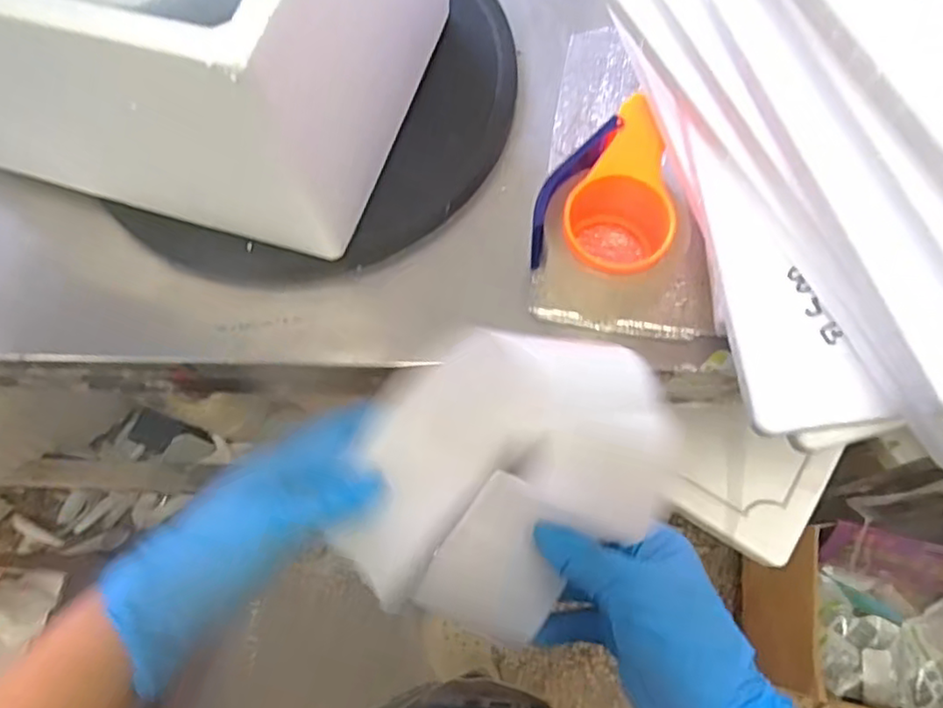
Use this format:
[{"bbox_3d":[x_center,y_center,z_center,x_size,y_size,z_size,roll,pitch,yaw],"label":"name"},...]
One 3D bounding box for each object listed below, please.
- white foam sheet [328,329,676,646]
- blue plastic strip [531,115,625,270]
[{"bbox_3d":[0.010,0.064,0.298,0.127,0.121,0.110,13,71,7],"label":"white foam sheet"},{"bbox_3d":[0.075,-0.129,0.511,0.019,0.063,0.122,33,87,13],"label":"blue plastic strip"}]

